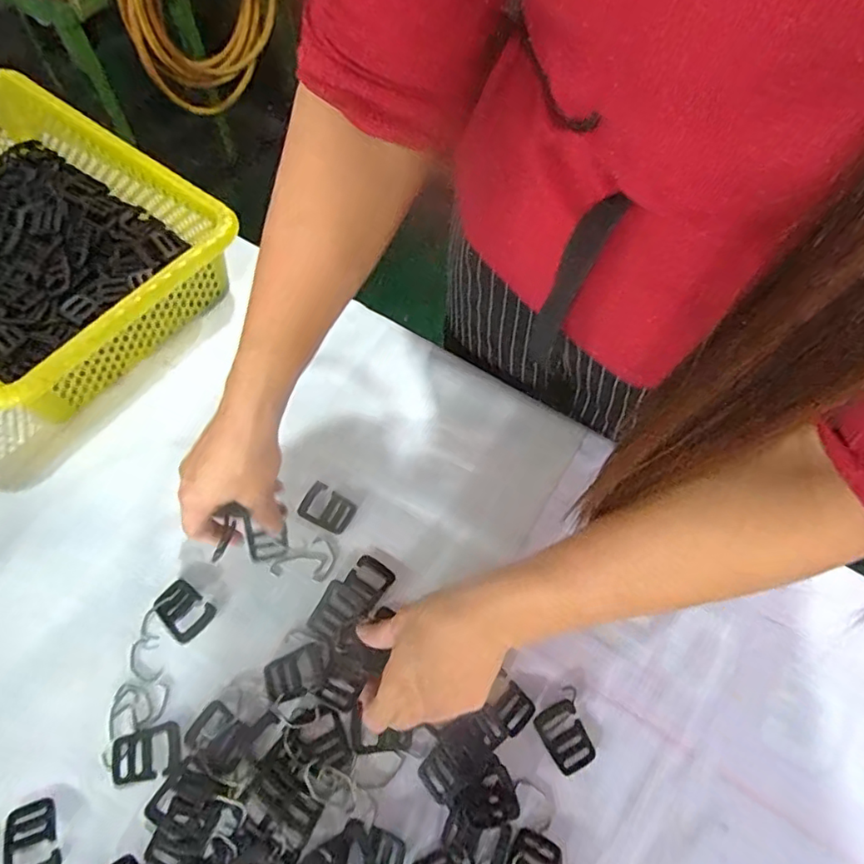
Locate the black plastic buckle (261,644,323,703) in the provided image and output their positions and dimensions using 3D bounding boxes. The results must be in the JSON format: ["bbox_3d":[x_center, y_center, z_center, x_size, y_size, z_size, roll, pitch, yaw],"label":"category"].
[{"bbox_3d":[-0.100,0.176,0.417,0.044,0.004,0.028,-19,65,-12],"label":"black plastic buckle"}]

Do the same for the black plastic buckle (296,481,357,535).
[{"bbox_3d":[-0.087,0.064,0.477,0.042,0.006,0.033,26,64,11],"label":"black plastic buckle"}]

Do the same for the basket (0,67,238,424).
[{"bbox_3d":[-0.380,-0.176,0.538,0.348,0.091,0.252,34,66,15],"label":"basket"}]

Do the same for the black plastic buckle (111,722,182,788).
[{"bbox_3d":[-0.195,0.220,0.392,0.044,0.004,0.032,-10,63,-8],"label":"black plastic buckle"}]

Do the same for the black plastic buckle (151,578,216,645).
[{"bbox_3d":[-0.190,0.136,0.434,0.044,0.004,0.033,34,65,14],"label":"black plastic buckle"}]

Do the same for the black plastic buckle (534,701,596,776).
[{"bbox_3d":[0.095,0.217,0.406,0.032,0.004,0.042,-26,66,-15],"label":"black plastic buckle"}]

